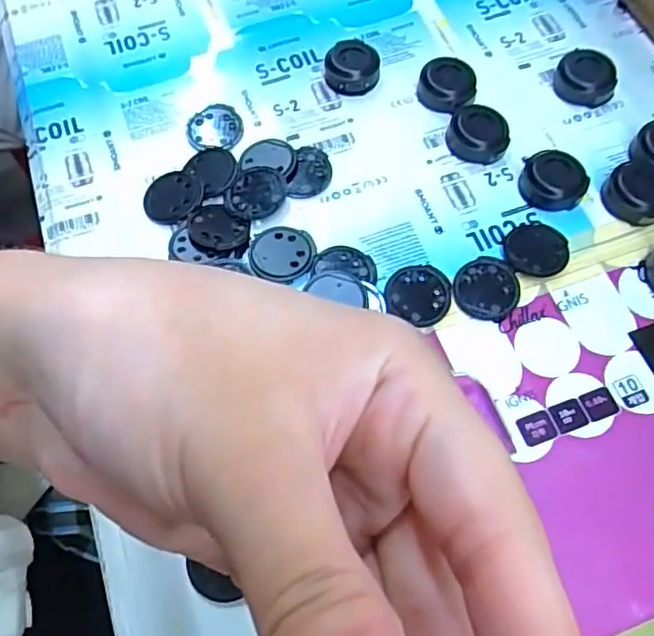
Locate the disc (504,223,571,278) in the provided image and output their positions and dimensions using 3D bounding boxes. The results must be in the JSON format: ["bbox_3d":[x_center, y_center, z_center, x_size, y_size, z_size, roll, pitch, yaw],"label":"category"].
[{"bbox_3d":[0.099,-0.033,0.293,0.029,0.004,0.027,-1,65,2],"label":"disc"}]

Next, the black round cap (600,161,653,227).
[{"bbox_3d":[0.149,-0.060,0.299,0.030,0.011,0.030,-1,65,2],"label":"black round cap"}]

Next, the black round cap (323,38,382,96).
[{"bbox_3d":[0.014,-0.137,0.339,0.029,0.016,0.028,-1,65,2],"label":"black round cap"}]

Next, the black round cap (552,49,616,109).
[{"bbox_3d":[0.137,-0.128,0.331,0.030,0.013,0.028,-1,65,2],"label":"black round cap"}]

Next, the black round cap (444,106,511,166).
[{"bbox_3d":[0.077,-0.094,0.319,0.031,0.010,0.030,-1,65,2],"label":"black round cap"}]

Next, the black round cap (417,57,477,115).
[{"bbox_3d":[0.063,-0.122,0.331,0.029,0.015,0.028,-1,65,2],"label":"black round cap"}]

